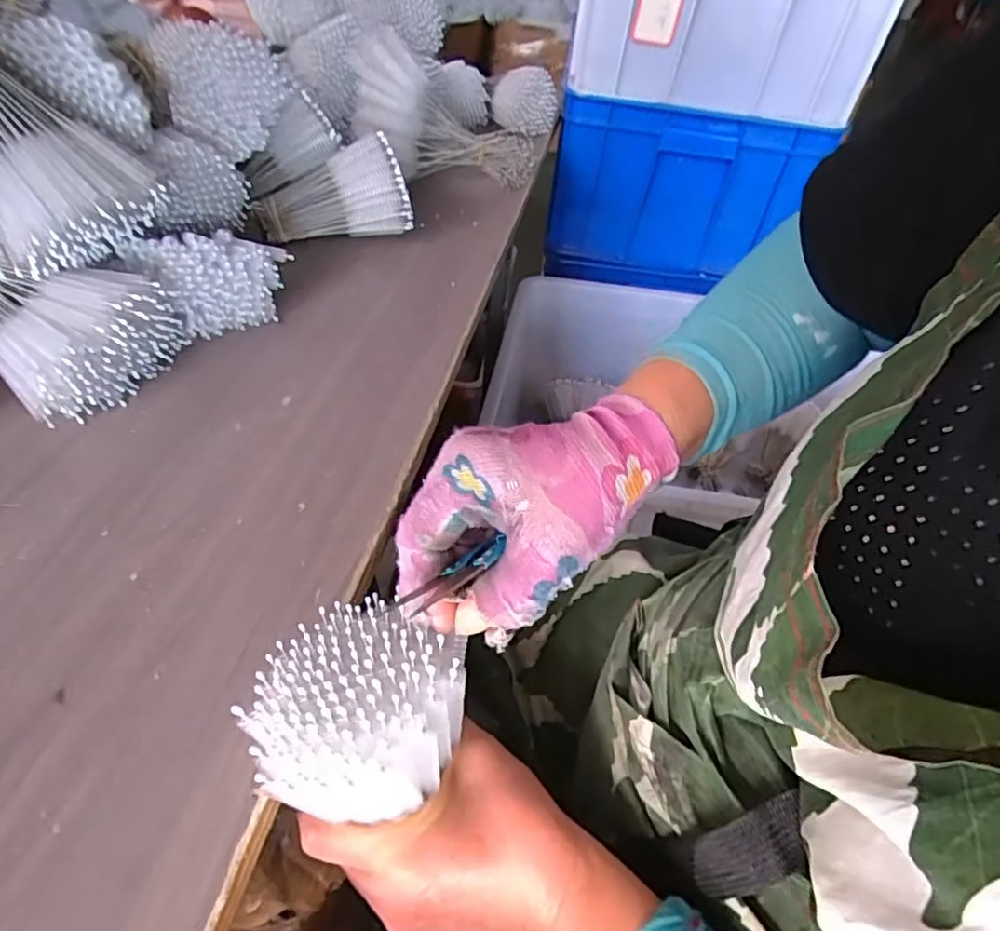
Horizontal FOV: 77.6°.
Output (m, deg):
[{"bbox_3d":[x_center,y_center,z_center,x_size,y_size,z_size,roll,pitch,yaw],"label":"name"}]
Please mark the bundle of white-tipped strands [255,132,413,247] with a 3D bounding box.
[{"bbox_3d":[-0.155,-0.244,0.579,0.138,0.075,0.032,-13,43,12],"label":"bundle of white-tipped strands"}]

